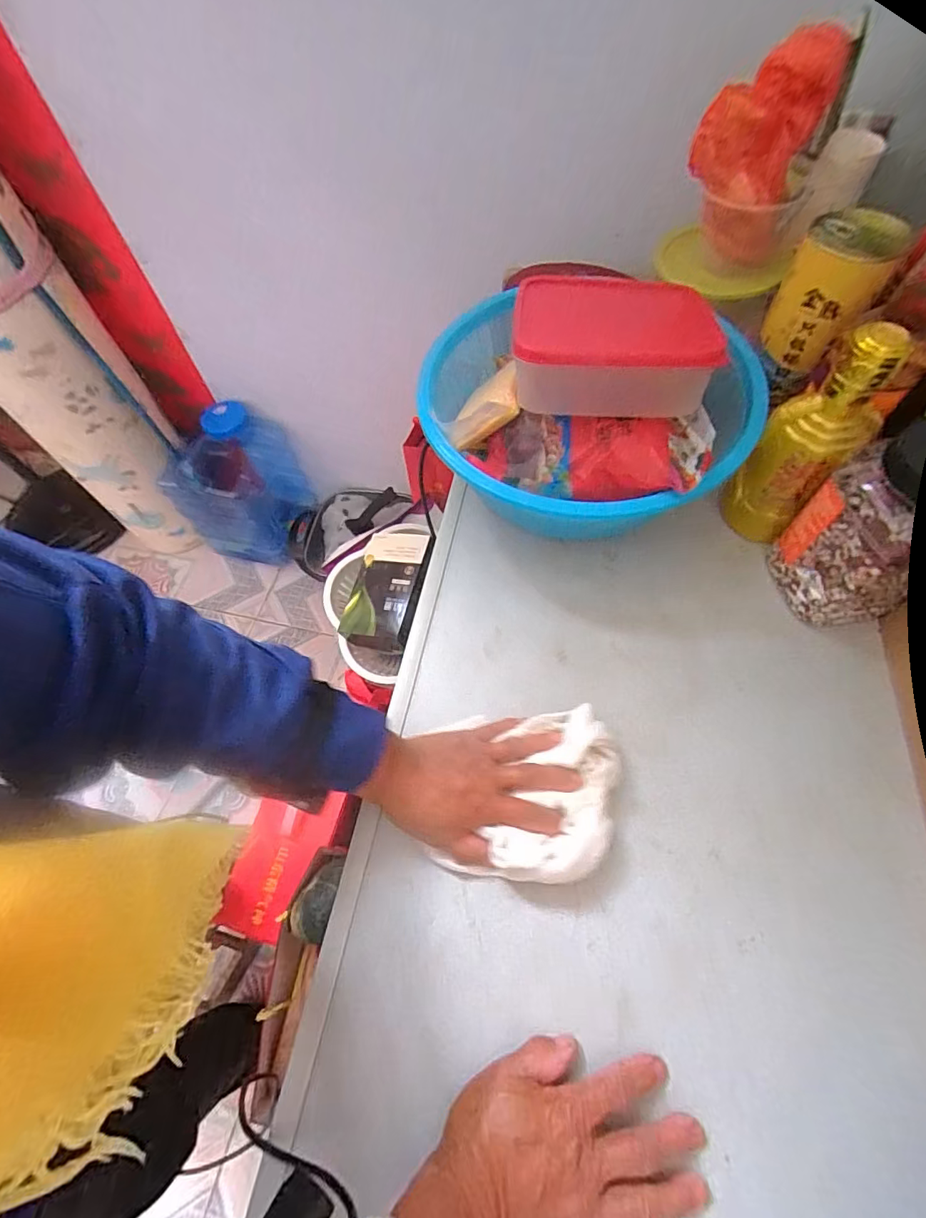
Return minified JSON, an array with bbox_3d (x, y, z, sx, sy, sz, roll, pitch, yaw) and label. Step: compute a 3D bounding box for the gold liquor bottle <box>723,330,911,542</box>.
[{"bbox_3d":[0.311,-0.145,0.461,0.055,0.211,0.072,-41,67,-18],"label":"gold liquor bottle"}]

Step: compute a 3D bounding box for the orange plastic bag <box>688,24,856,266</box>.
[{"bbox_3d":[0.279,-0.433,0.485,0.107,0.141,0.108,22,65,14],"label":"orange plastic bag"}]

